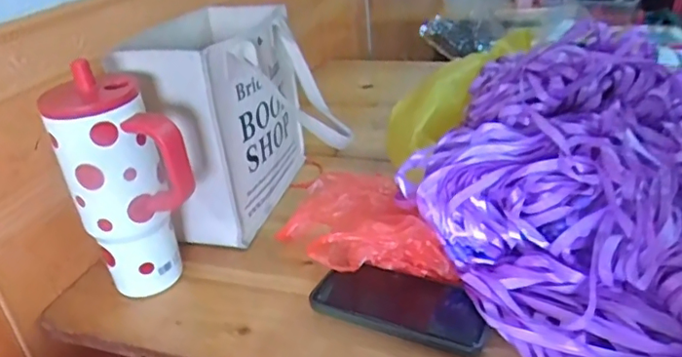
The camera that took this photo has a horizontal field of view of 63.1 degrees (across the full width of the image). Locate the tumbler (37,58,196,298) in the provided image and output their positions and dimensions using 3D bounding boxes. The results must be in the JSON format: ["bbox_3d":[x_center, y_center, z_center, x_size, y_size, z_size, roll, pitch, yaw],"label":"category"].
[{"bbox_3d":[-0.191,0.022,0.517,0.111,0.222,0.081,20,38,38],"label":"tumbler"}]

